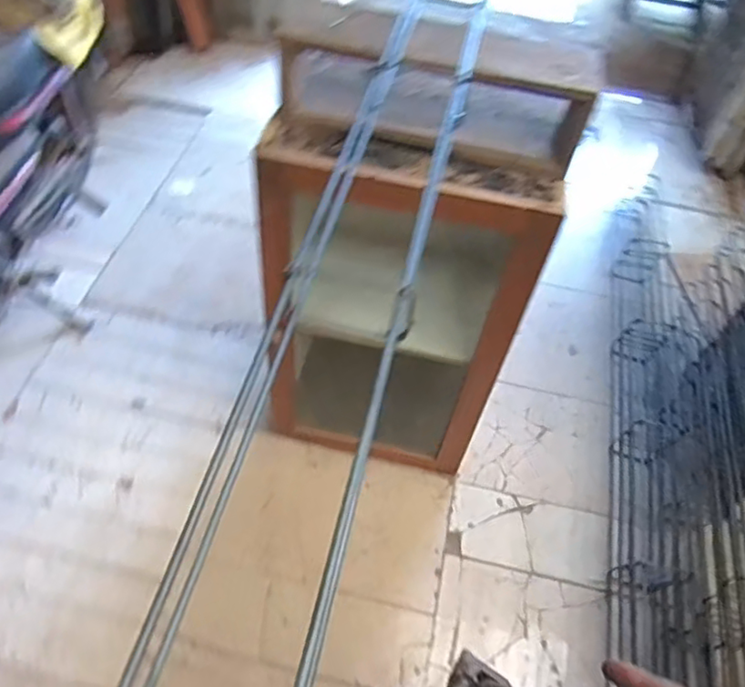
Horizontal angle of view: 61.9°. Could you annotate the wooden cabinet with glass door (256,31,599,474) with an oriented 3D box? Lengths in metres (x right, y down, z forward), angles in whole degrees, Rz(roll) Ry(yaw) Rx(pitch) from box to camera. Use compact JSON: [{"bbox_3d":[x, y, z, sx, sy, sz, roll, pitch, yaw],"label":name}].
[{"bbox_3d":[0.048,-0.128,1.347,0.499,0.987,0.358,10,53,3],"label":"wooden cabinet with glass door"}]

